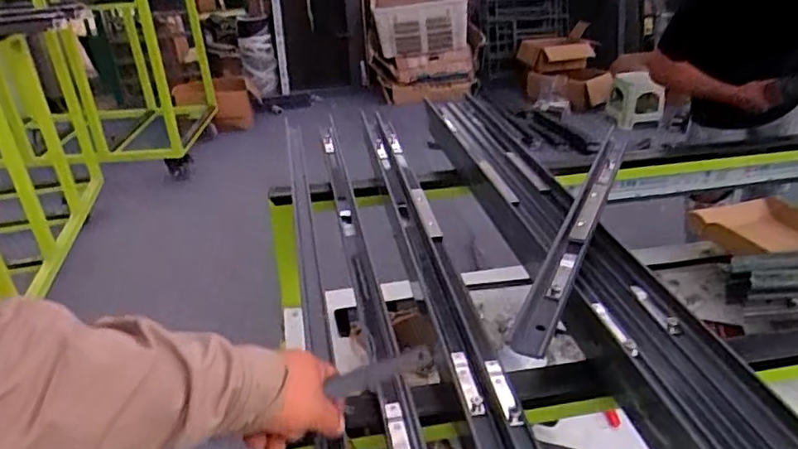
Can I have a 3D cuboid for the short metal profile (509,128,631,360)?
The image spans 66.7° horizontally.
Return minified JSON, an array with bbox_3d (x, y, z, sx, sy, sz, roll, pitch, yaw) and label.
[{"bbox_3d":[0.238,-0.017,0.767,0.034,0.040,0.552,12,32,24],"label":"short metal profile"}]

